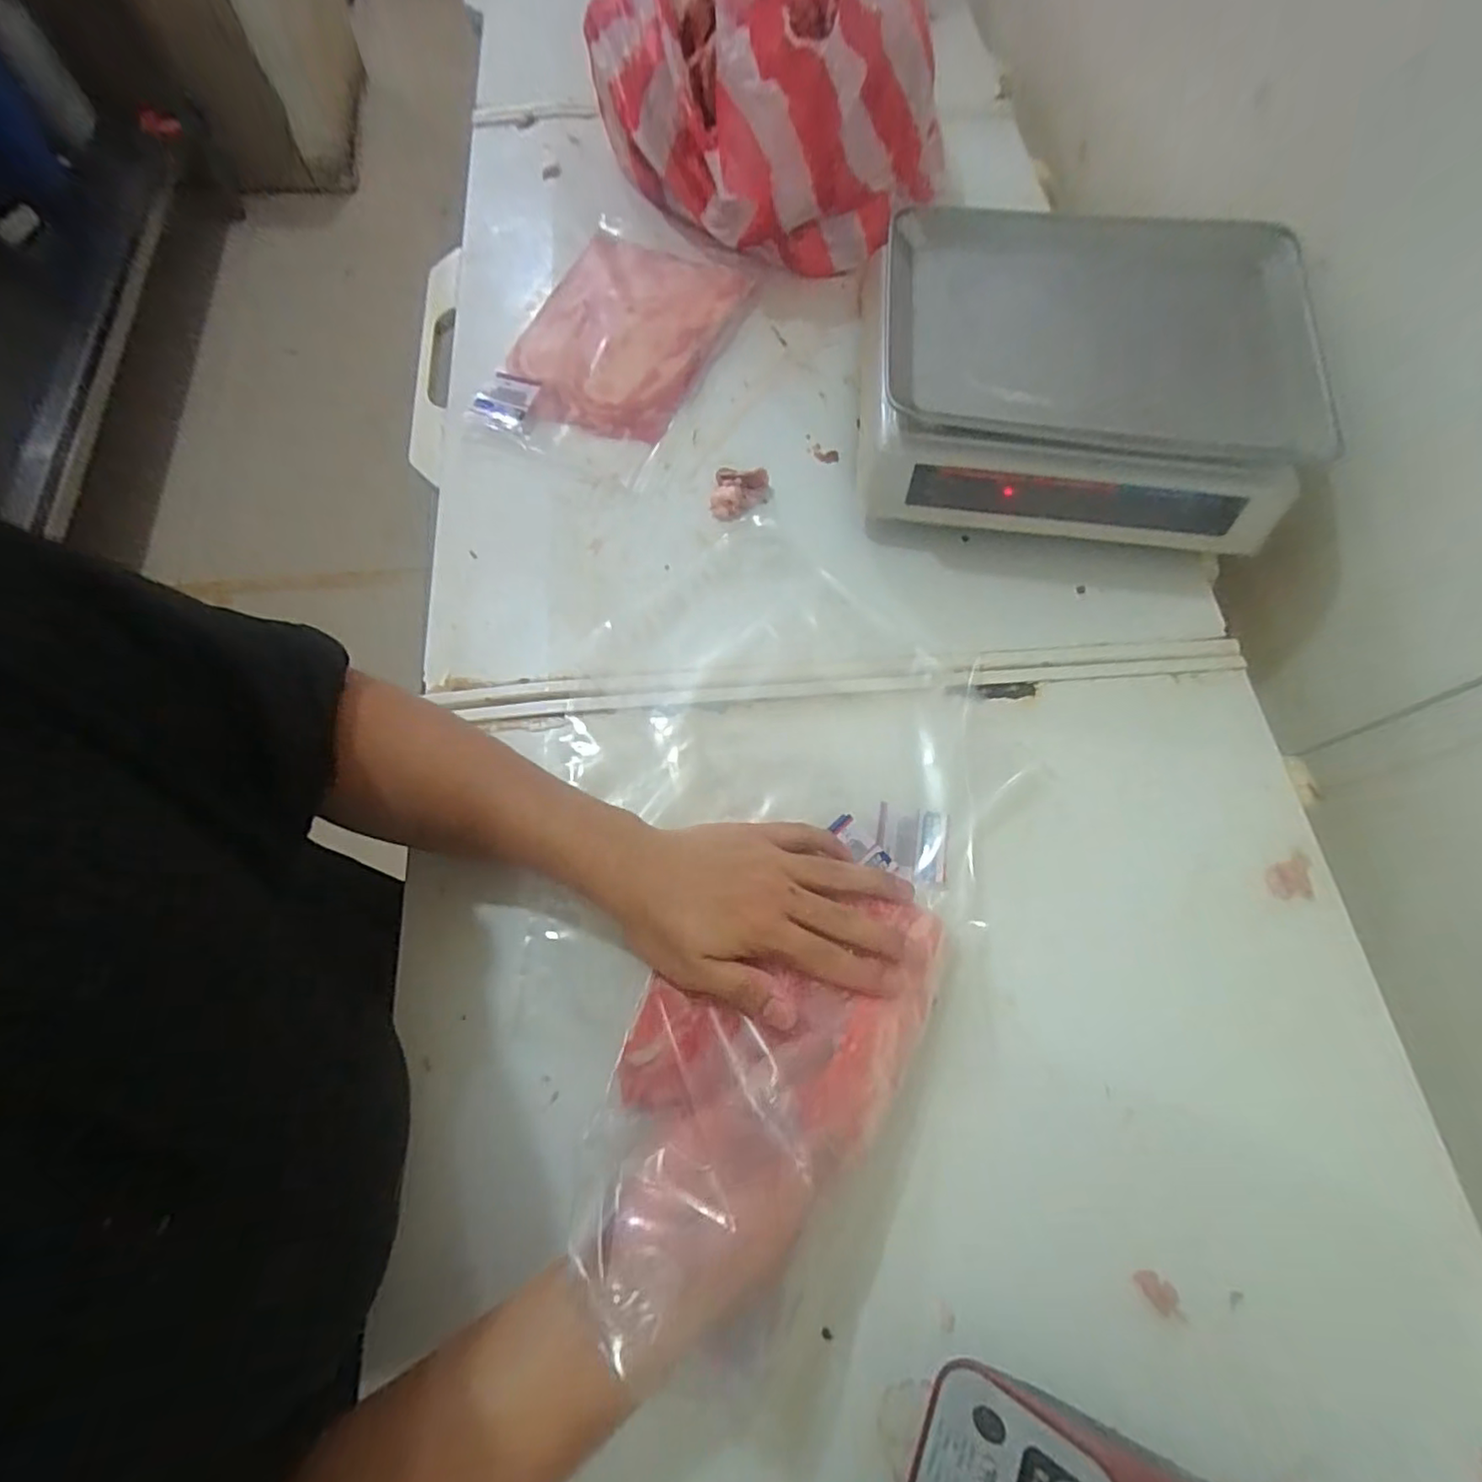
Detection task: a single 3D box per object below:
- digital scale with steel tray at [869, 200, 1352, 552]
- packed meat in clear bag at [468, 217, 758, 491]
[{"bbox_3d":[0.272,-0.305,0.557,0.325,0.119,0.262,7,69,1],"label":"digital scale with steel tray"},{"bbox_3d":[-0.118,-0.377,0.617,0.177,0.038,0.275,22,70,7],"label":"packed meat in clear bag"}]

